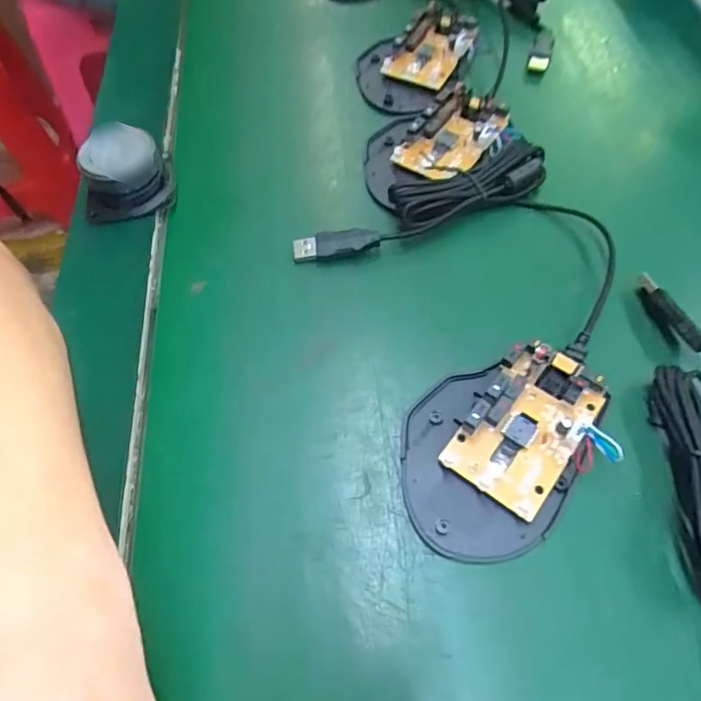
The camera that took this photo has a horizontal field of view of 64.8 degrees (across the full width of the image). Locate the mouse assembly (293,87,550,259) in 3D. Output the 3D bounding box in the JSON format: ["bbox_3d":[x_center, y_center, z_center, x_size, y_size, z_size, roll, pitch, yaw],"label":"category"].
[{"bbox_3d":[0.032,-0.105,0.319,0.152,0.019,0.084,-22,59,-11],"label":"mouse assembly"}]

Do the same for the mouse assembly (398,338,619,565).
[{"bbox_3d":[0.065,0.038,0.236,0.099,0.020,0.072,-38,63,-19],"label":"mouse assembly"}]

